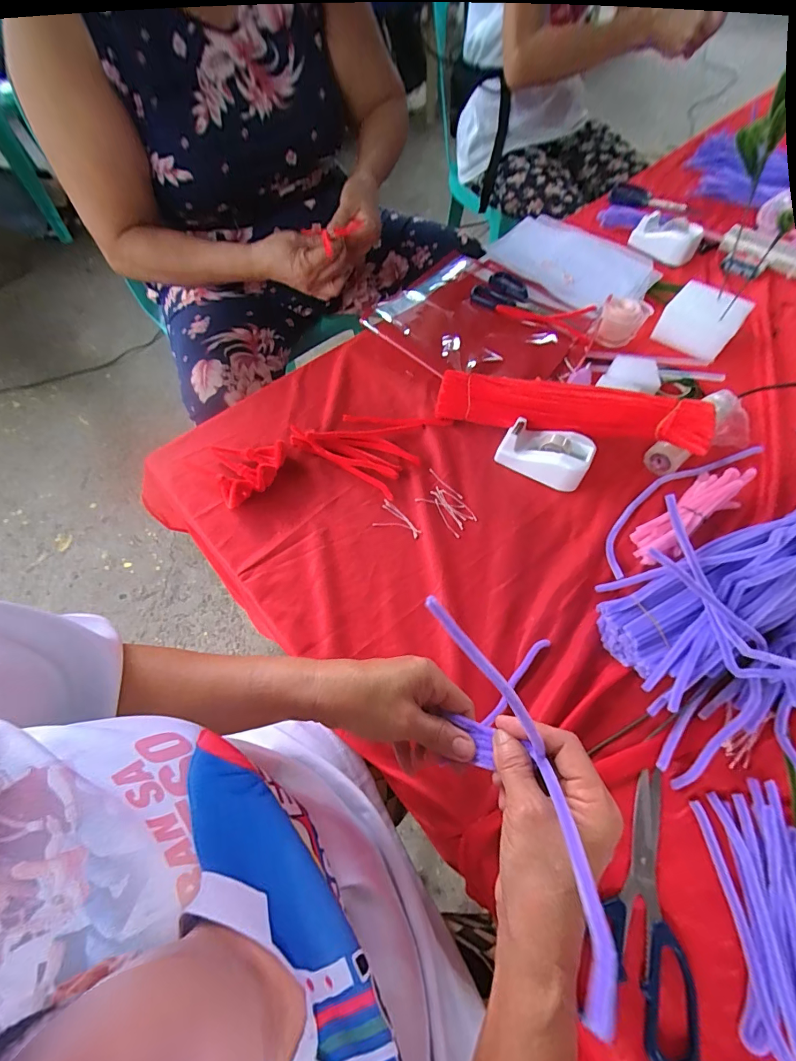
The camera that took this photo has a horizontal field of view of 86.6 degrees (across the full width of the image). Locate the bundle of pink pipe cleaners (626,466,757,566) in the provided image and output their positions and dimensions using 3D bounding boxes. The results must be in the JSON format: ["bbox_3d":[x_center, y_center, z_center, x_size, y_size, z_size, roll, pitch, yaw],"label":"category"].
[{"bbox_3d":[0.315,-0.020,0.451,0.163,0.030,0.045,-32,65,-15],"label":"bundle of pink pipe cleaners"}]

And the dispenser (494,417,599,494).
[{"bbox_3d":[0.166,-0.084,0.483,0.098,0.043,0.052,22,64,13],"label":"dispenser"}]

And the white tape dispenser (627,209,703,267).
[{"bbox_3d":[0.432,-0.475,0.684,0.061,0.033,0.101,-33,66,-15],"label":"white tape dispenser"}]

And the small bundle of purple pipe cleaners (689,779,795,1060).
[{"bbox_3d":[0.283,0.278,0.295,0.098,0.018,0.166,3,62,3],"label":"small bundle of purple pipe cleaners"}]

